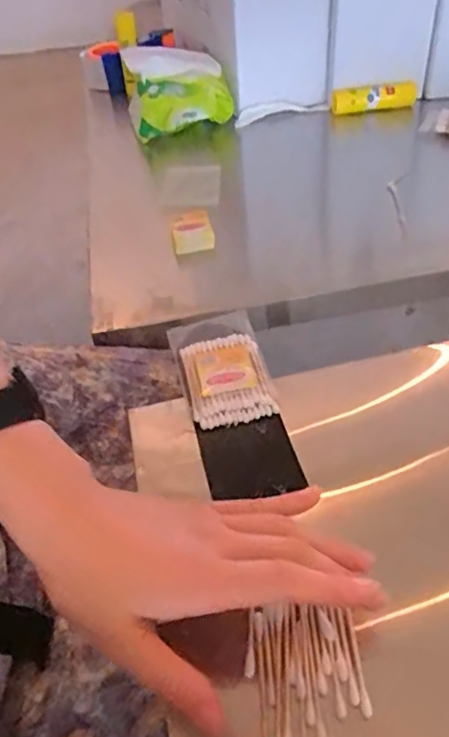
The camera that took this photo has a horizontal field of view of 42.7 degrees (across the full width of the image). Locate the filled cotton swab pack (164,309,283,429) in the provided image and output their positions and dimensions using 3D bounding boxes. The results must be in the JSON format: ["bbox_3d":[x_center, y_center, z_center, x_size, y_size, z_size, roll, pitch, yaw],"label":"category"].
[{"bbox_3d":[-0.003,-0.004,0.436,0.061,0.012,0.116,-14,46,-8],"label":"filled cotton swab pack"}]

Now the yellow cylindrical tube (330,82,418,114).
[{"bbox_3d":[0.203,-0.369,0.779,0.112,0.023,0.024,-2,45,5],"label":"yellow cylindrical tube"}]

